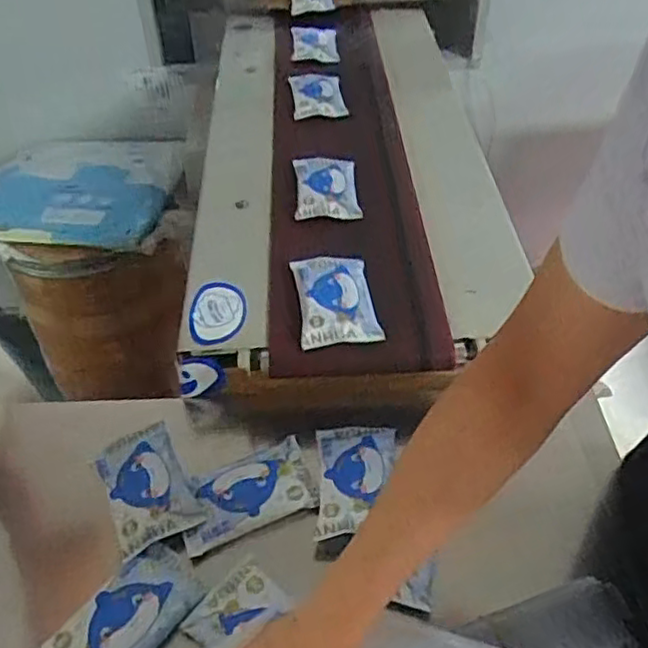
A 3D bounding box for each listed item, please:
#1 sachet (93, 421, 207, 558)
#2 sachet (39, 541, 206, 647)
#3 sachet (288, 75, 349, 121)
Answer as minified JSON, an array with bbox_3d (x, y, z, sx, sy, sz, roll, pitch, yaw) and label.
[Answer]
[{"bbox_3d":[-0.183,0.156,0.682,0.079,0.014,0.141,-19,47,-18],"label":"sachet"},{"bbox_3d":[-0.175,0.260,0.590,0.081,0.014,0.134,29,51,27],"label":"sachet"},{"bbox_3d":[-0.011,-0.393,1.142,0.086,0.012,0.156,-4,44,-3],"label":"sachet"}]

